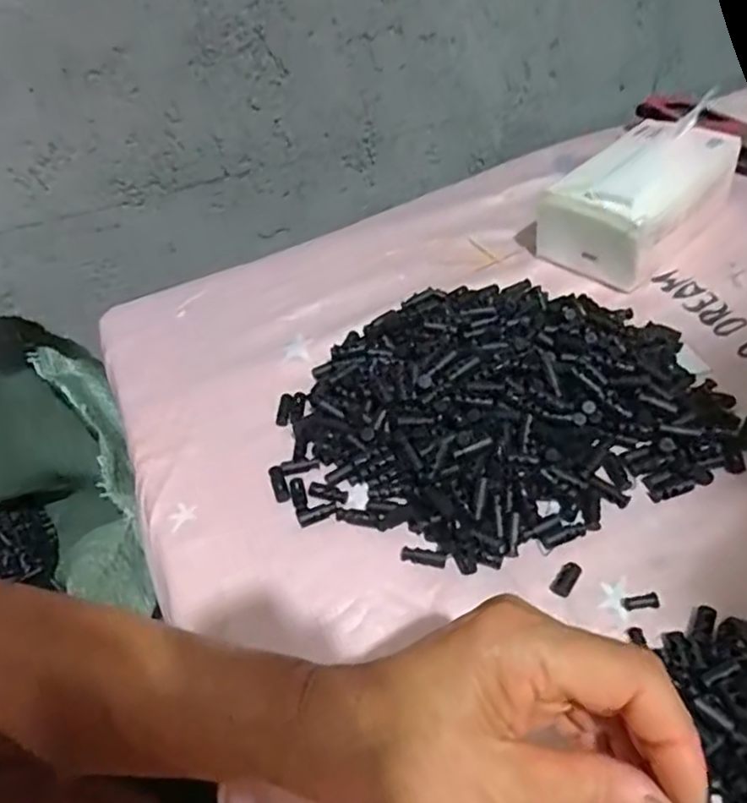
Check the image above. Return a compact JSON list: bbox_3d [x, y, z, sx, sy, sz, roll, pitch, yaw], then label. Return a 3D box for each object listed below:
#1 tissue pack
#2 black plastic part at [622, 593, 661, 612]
[{"bbox_3d":[0.225,-0.170,0.557,0.163,0.080,0.102,-37,52,-25],"label":"tissue pack"},{"bbox_3d":[0.140,0.105,0.351,0.018,0.004,0.008,-6,46,2],"label":"black plastic part"}]

